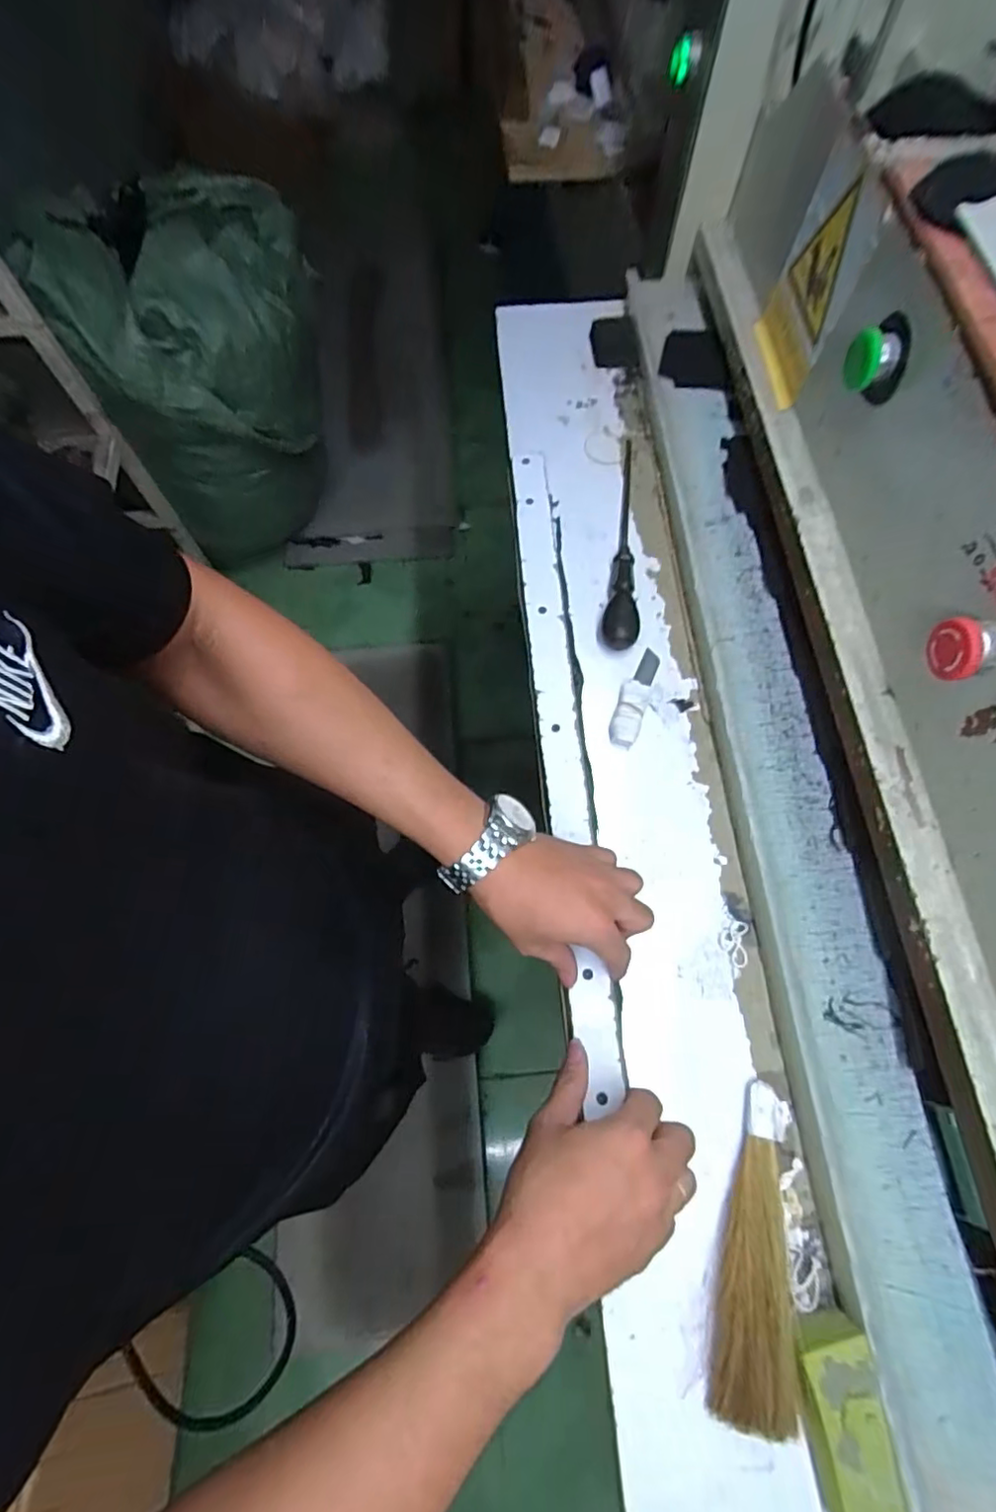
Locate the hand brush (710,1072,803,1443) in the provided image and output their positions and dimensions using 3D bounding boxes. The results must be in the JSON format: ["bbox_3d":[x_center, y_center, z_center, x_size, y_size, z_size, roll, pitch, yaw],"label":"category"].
[{"bbox_3d":[0.178,0.330,0.398,0.052,0.040,0.192,13,69,3],"label":"hand brush"}]

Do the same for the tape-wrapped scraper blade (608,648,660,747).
[{"bbox_3d":[0.130,-0.058,0.560,0.027,0.015,0.105,20,70,6],"label":"tape-wrapped scraper blade"}]

